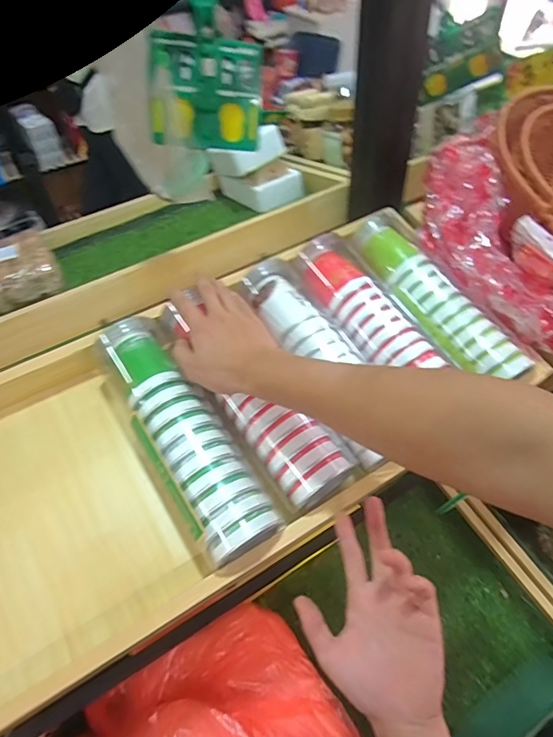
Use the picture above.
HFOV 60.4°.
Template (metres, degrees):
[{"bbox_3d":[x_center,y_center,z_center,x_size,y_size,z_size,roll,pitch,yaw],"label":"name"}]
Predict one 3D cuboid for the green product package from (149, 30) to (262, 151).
[{"bbox_3d":[-0.072,-0.290,0.501,0.119,0.105,0.028,-10,22,-25],"label":"green product package"}]

